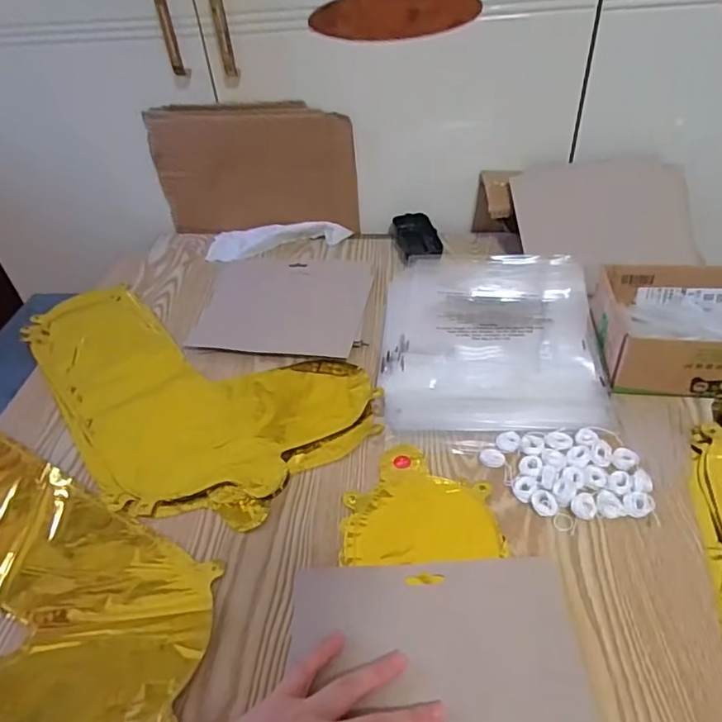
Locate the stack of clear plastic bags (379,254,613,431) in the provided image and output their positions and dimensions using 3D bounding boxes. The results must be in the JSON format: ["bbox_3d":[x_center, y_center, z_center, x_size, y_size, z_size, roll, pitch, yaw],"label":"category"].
[{"bbox_3d":[0.137,-0.040,0.591,0.217,0.020,0.280,1,42,8],"label":"stack of clear plastic bags"}]

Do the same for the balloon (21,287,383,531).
[{"bbox_3d":[-0.208,0.015,0.579,0.432,0.010,0.236,26,50,31],"label":"balloon"}]

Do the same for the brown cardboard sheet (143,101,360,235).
[{"bbox_3d":[-0.144,-0.259,0.739,0.272,0.167,0.020,3,42,9],"label":"brown cardboard sheet"}]

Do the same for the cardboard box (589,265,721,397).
[{"bbox_3d":[0.336,-0.036,0.533,0.186,0.057,0.147,3,42,9],"label":"cardboard box"}]

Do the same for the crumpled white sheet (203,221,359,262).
[{"bbox_3d":[-0.116,-0.170,0.758,0.195,0.026,0.053,-4,41,2],"label":"crumpled white sheet"}]

